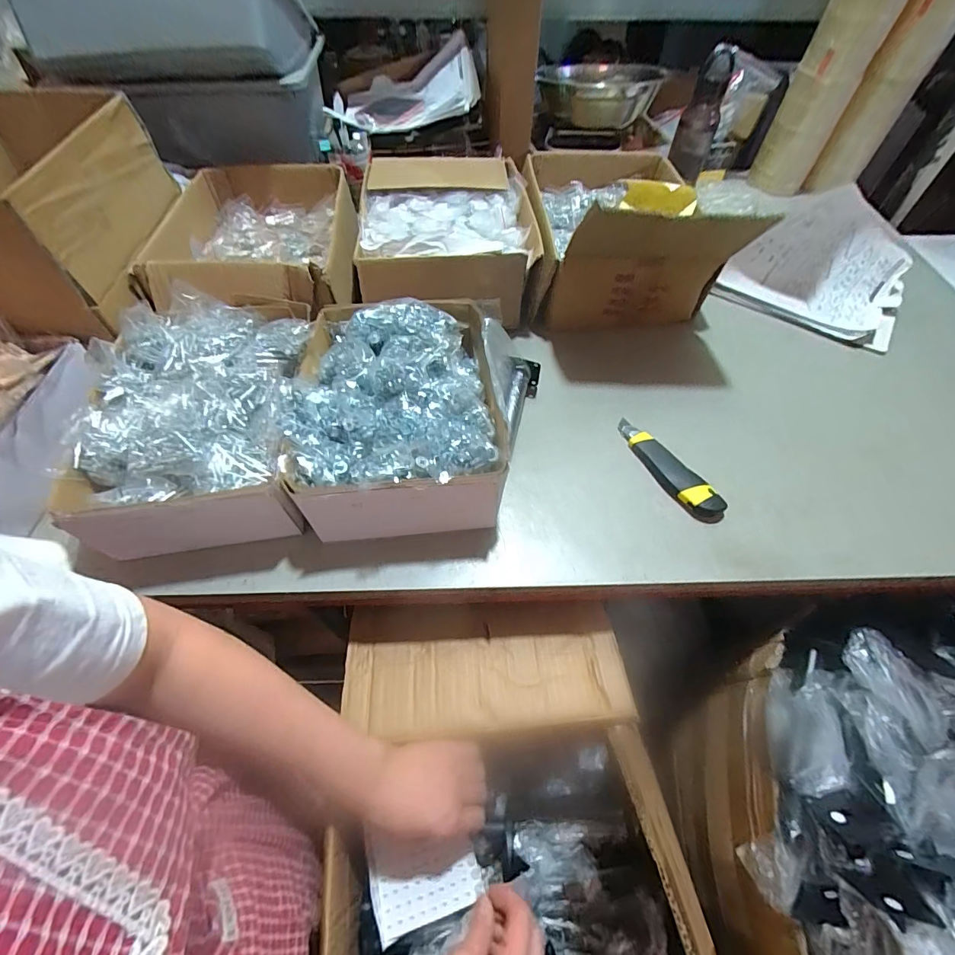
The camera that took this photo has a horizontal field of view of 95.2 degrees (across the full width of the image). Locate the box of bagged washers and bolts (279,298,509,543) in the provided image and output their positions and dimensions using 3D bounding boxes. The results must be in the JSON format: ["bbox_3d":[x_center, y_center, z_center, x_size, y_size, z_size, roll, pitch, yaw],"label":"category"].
[{"bbox_3d":[-0.097,-0.085,0.530,0.220,0.134,0.284,-5,57,-4],"label":"box of bagged washers and bolts"}]

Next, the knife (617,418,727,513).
[{"bbox_3d":[0.241,-0.016,0.556,0.038,0.029,0.161,-22,60,-14],"label":"knife"}]

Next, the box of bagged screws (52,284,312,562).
[{"bbox_3d":[-0.311,-0.072,0.515,0.231,0.108,0.291,-9,57,-6],"label":"box of bagged screws"}]

